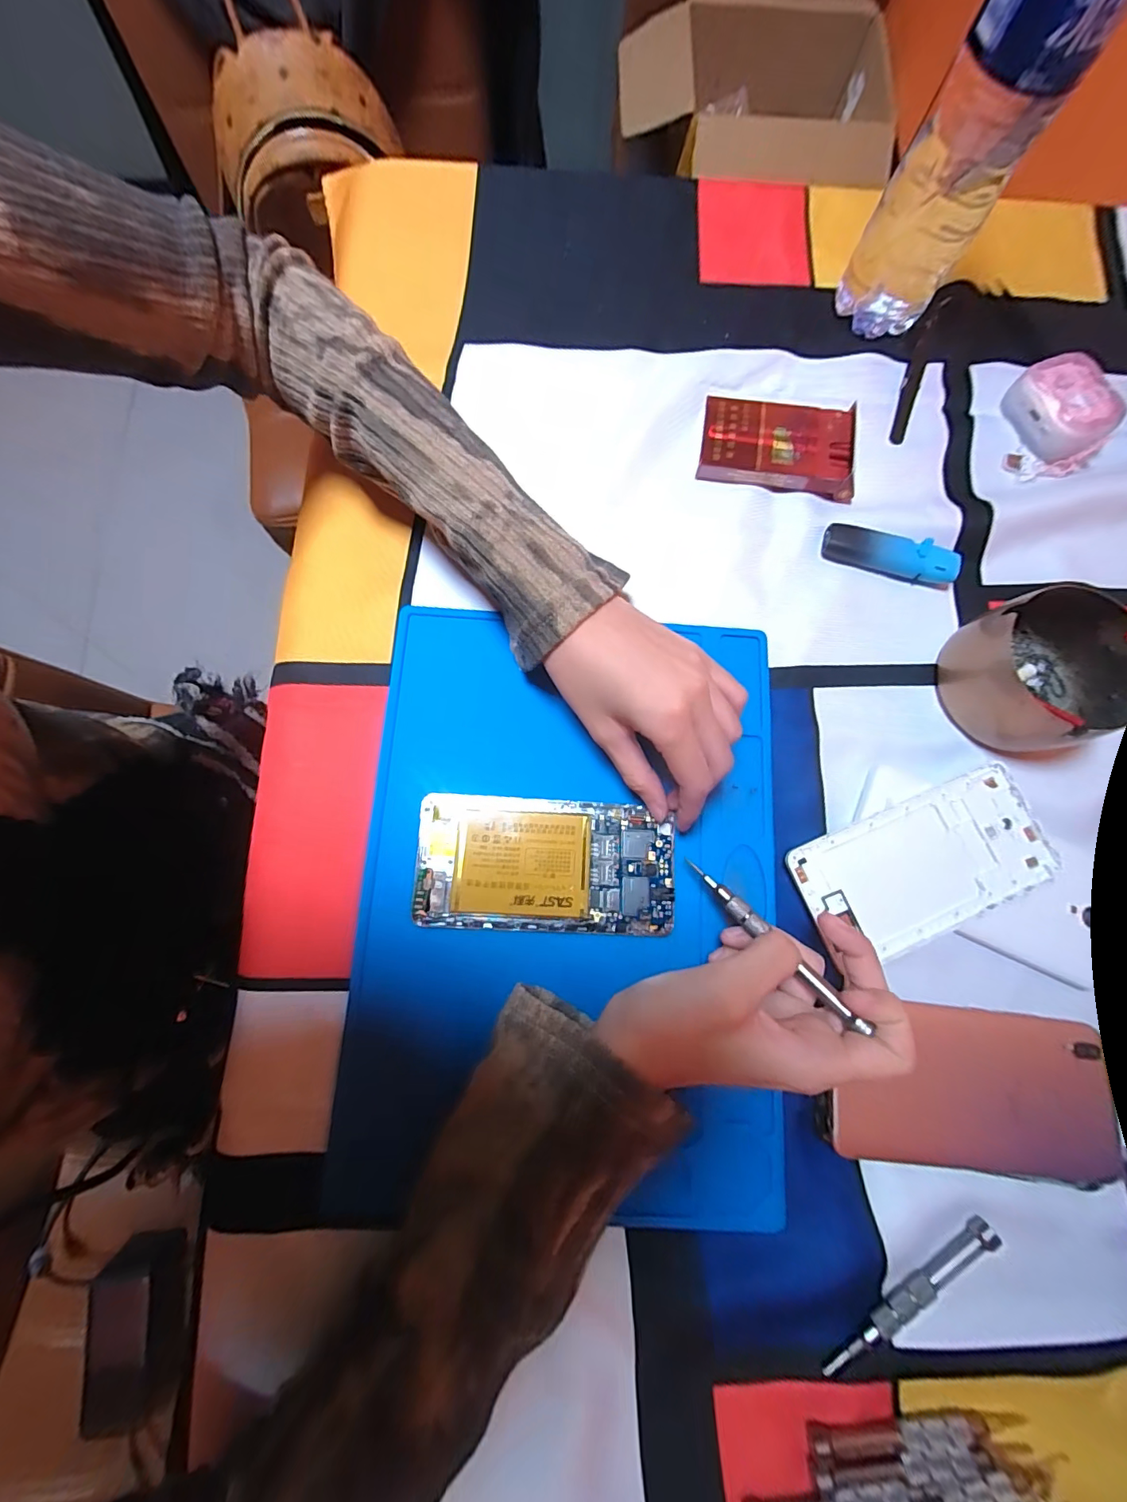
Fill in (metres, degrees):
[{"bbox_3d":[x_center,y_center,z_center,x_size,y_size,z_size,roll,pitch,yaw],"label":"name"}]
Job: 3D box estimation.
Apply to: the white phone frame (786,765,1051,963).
[{"bbox_3d":[0.200,0.064,0.270,0.142,0.004,0.073,-16,79,-5],"label":"white phone frame"}]

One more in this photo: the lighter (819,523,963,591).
[{"bbox_3d":[0.212,-0.128,0.314,0.084,0.011,0.026,14,78,2],"label":"lighter"}]

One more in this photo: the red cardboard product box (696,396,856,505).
[{"bbox_3d":[0.143,-0.204,0.324,0.099,0.016,0.056,9,78,1],"label":"red cardboard product box"}]

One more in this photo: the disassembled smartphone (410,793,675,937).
[{"bbox_3d":[-0.010,0.063,0.267,0.140,0.006,0.071,3,78,-1],"label":"disassembled smartphone"}]

